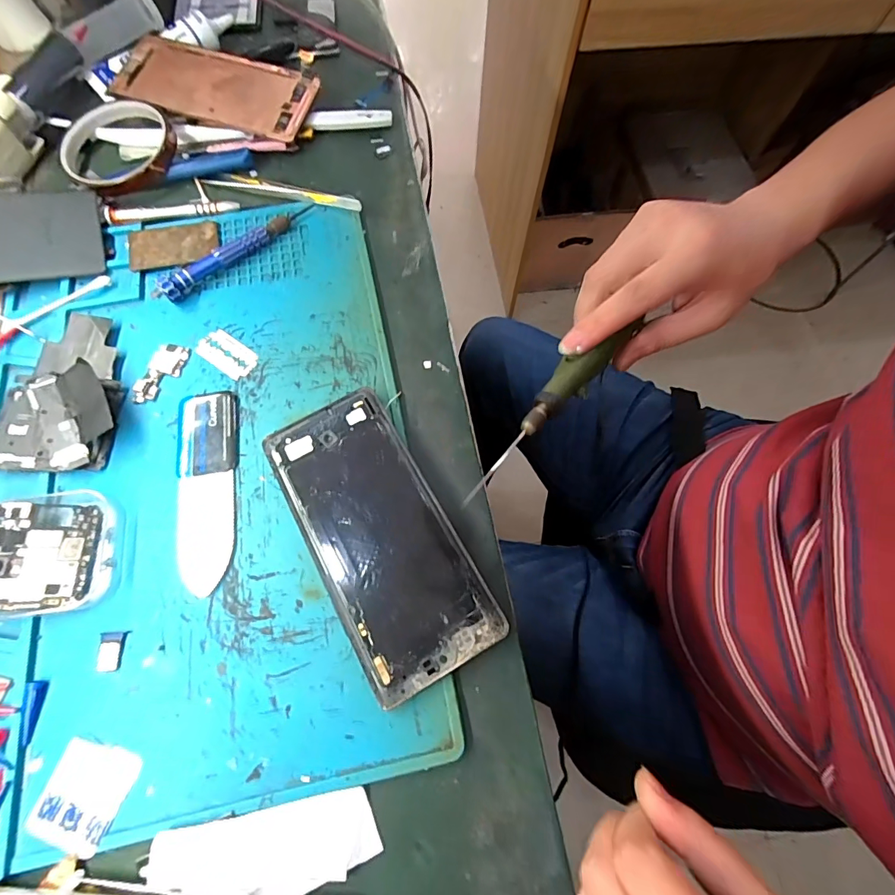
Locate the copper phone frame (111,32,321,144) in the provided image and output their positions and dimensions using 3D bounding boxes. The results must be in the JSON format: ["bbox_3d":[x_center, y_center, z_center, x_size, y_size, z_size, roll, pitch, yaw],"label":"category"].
[{"bbox_3d":[-0.193,-0.298,0.357,0.160,0.008,0.072,14,75,0],"label":"copper phone frame"}]

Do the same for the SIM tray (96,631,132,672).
[{"bbox_3d":[-0.173,0.104,0.222,0.014,0.004,0.018,-3,69,-3],"label":"SIM tray"}]

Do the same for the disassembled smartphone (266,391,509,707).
[{"bbox_3d":[-0.040,0.046,0.242,0.074,0.013,0.162,-28,73,-12],"label":"disassembled smartphone"}]

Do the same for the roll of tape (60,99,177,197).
[{"bbox_3d":[-0.251,-0.232,0.333,0.076,0.018,0.081,1,69,-2],"label":"roll of tape"}]

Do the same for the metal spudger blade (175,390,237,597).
[{"bbox_3d":[-0.143,0.021,0.253,0.034,0.005,0.119,-8,70,-5],"label":"metal spudger blade"}]

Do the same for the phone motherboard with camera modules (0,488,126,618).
[{"bbox_3d":[-0.218,0.055,0.228,0.077,0.009,0.063,3,65,-27],"label":"phone motherboard with camera modules"}]

